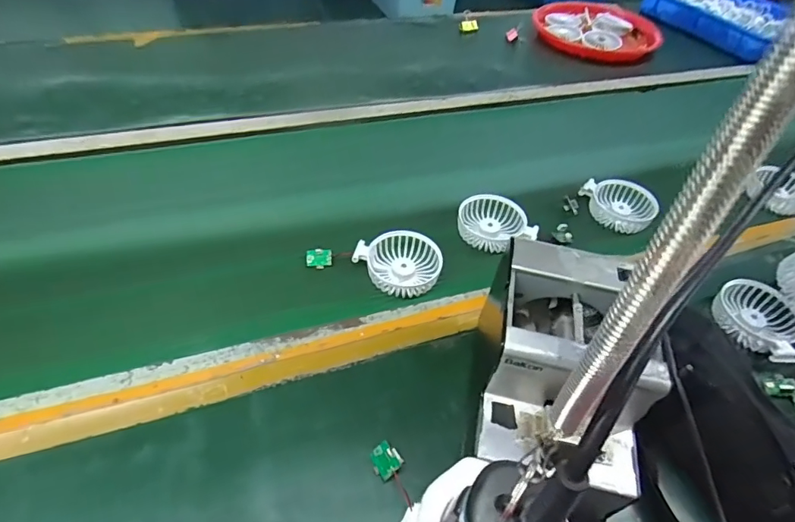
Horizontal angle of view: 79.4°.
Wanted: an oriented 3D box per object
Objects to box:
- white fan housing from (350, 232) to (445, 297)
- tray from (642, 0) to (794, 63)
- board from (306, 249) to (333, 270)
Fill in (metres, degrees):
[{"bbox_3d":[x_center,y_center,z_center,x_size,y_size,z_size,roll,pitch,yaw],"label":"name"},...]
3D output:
[{"bbox_3d":[0.002,0.001,0.586,0.102,0.023,0.086,15,48,8],"label":"white fan housing"},{"bbox_3d":[0.714,-0.549,1.065,0.189,0.078,0.353,-14,51,-18],"label":"tray"},{"bbox_3d":[-0.097,-0.003,0.595,0.031,0.004,0.024,-4,90,-3],"label":"board"}]

